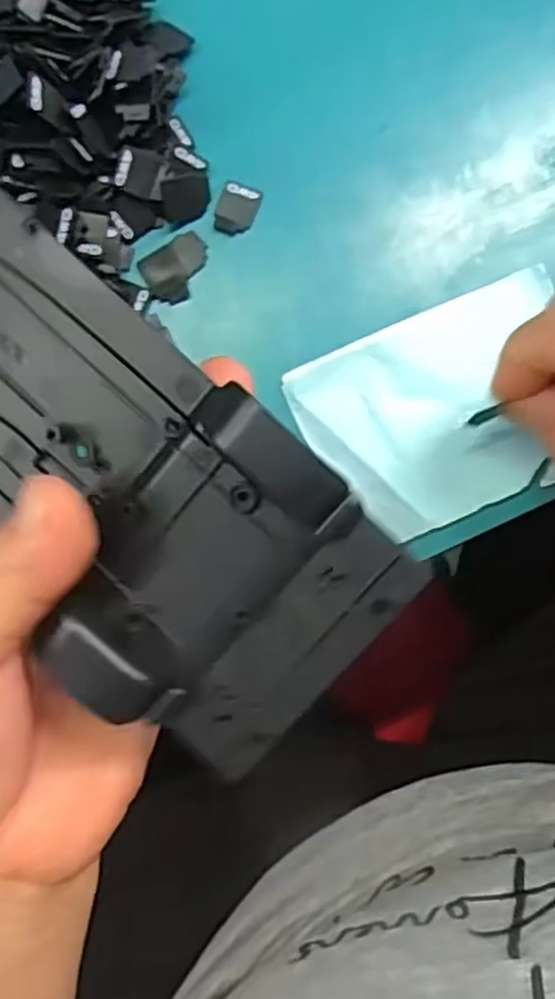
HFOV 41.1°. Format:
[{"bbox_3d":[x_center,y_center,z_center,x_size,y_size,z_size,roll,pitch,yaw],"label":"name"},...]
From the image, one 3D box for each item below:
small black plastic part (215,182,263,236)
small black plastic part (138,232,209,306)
[{"bbox_3d":[-0.014,-0.102,0.259,0.014,0.004,0.019,18,84,-1],"label":"small black plastic part"},{"bbox_3d":[-0.034,-0.080,0.257,0.024,0.004,0.019,-35,87,-6],"label":"small black plastic part"}]

